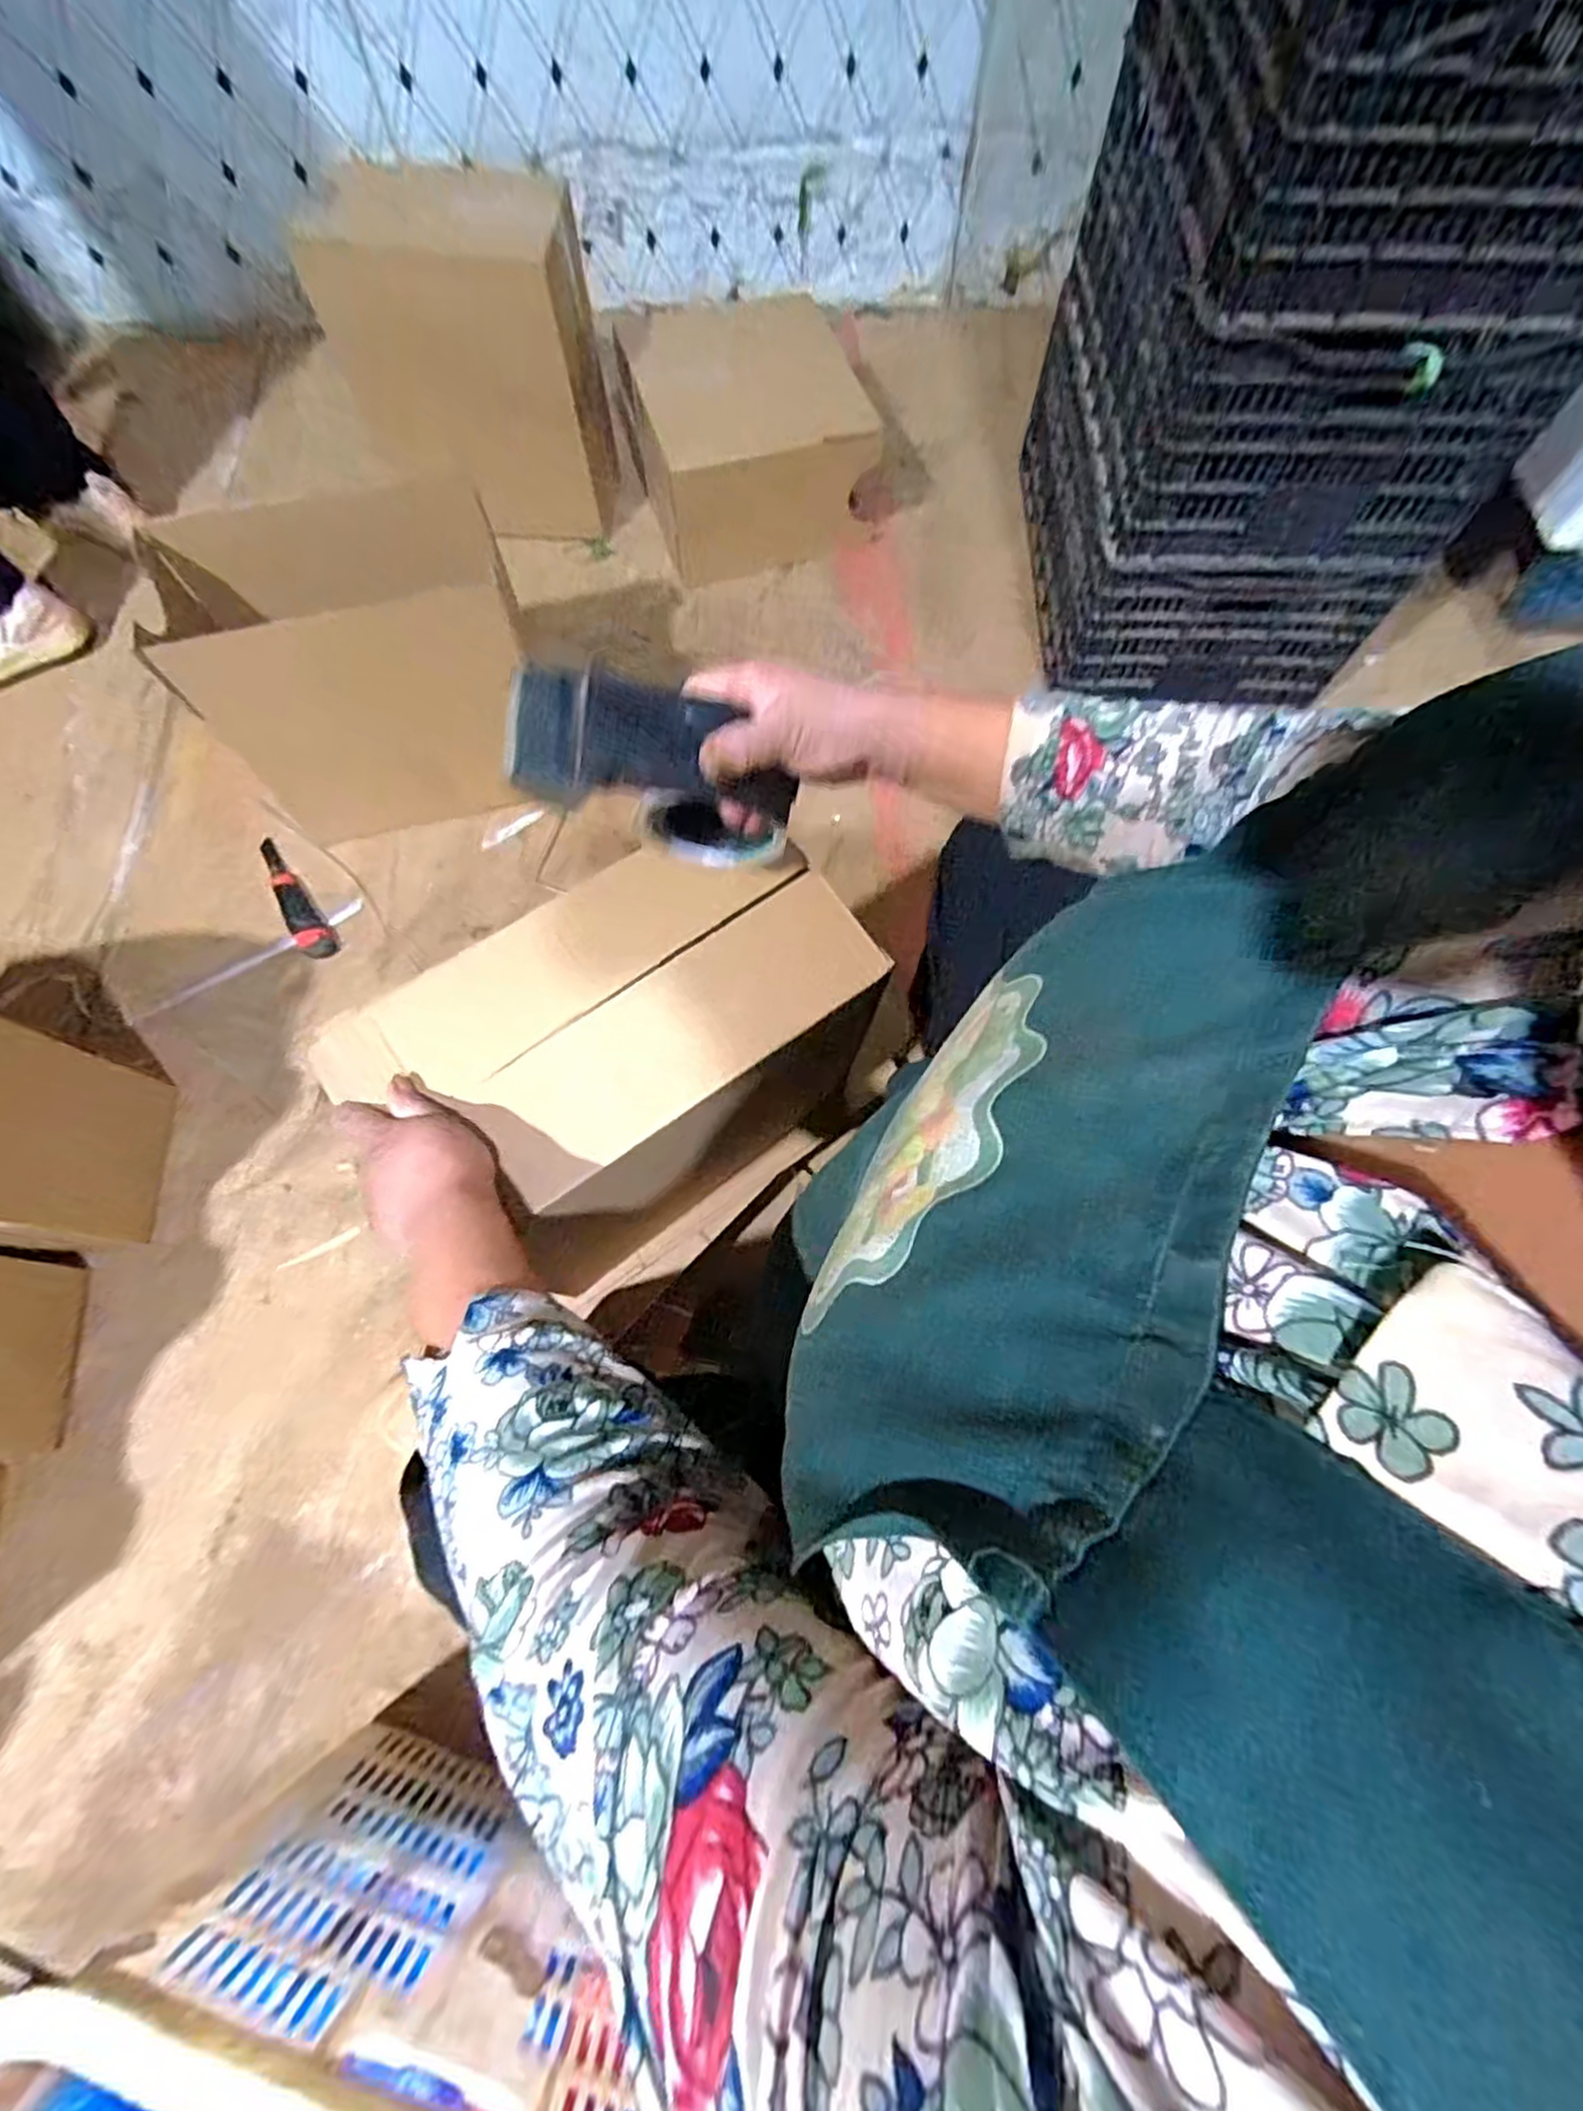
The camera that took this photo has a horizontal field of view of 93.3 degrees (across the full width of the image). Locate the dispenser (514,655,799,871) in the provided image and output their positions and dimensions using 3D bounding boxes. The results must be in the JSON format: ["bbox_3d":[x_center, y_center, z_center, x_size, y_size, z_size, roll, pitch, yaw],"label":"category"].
[{"bbox_3d":[-0.070,-0.157,0.407,0.163,0.068,0.088,16,105,-24],"label":"dispenser"}]

